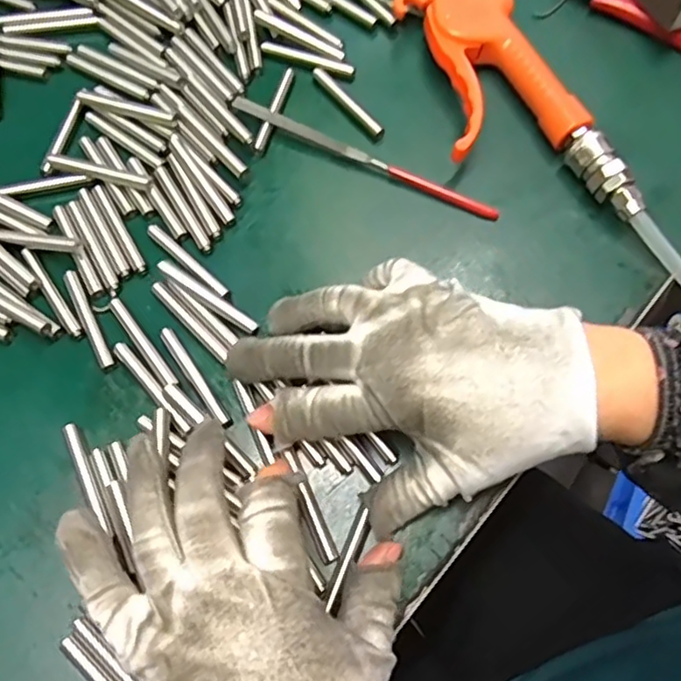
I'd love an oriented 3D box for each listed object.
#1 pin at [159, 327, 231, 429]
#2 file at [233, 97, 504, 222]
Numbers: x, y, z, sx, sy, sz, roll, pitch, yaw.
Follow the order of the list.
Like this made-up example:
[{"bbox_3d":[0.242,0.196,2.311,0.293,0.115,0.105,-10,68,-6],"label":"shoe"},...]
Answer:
[{"bbox_3d":[-0.071,0.017,0.308,0.007,0.004,0.061,-34,74,-10],"label":"pin"},{"bbox_3d":[0.012,-0.101,0.352,0.160,0.009,0.007,26,73,9],"label":"file"}]

